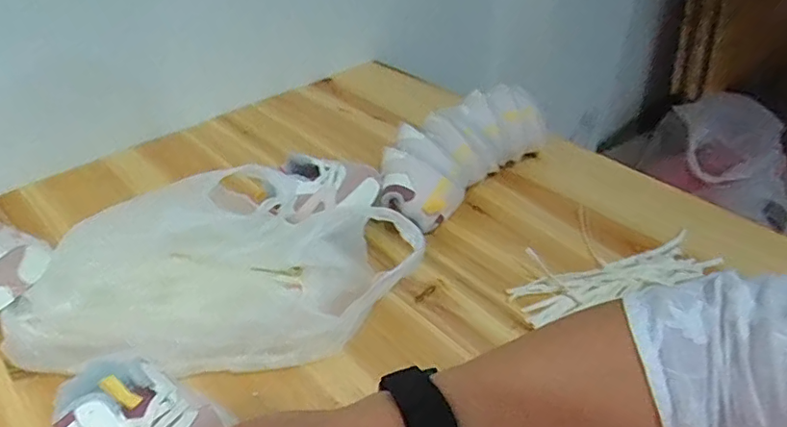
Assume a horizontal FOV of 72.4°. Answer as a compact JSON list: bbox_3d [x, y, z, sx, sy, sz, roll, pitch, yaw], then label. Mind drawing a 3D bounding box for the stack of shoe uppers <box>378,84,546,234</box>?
[{"bbox_3d":[0.083,-0.068,0.657,0.098,0.101,0.245,28,47,30],"label":"stack of shoe uppers"}]

